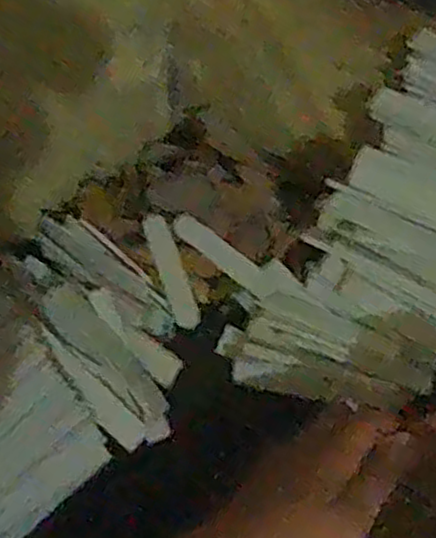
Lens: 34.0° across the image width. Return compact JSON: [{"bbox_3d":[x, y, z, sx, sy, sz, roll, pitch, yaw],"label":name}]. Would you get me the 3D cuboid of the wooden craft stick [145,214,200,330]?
[{"bbox_3d":[-0.035,0.002,0.520,0.018,0.004,0.089,-16,73,-22],"label":"wooden craft stick"}]

